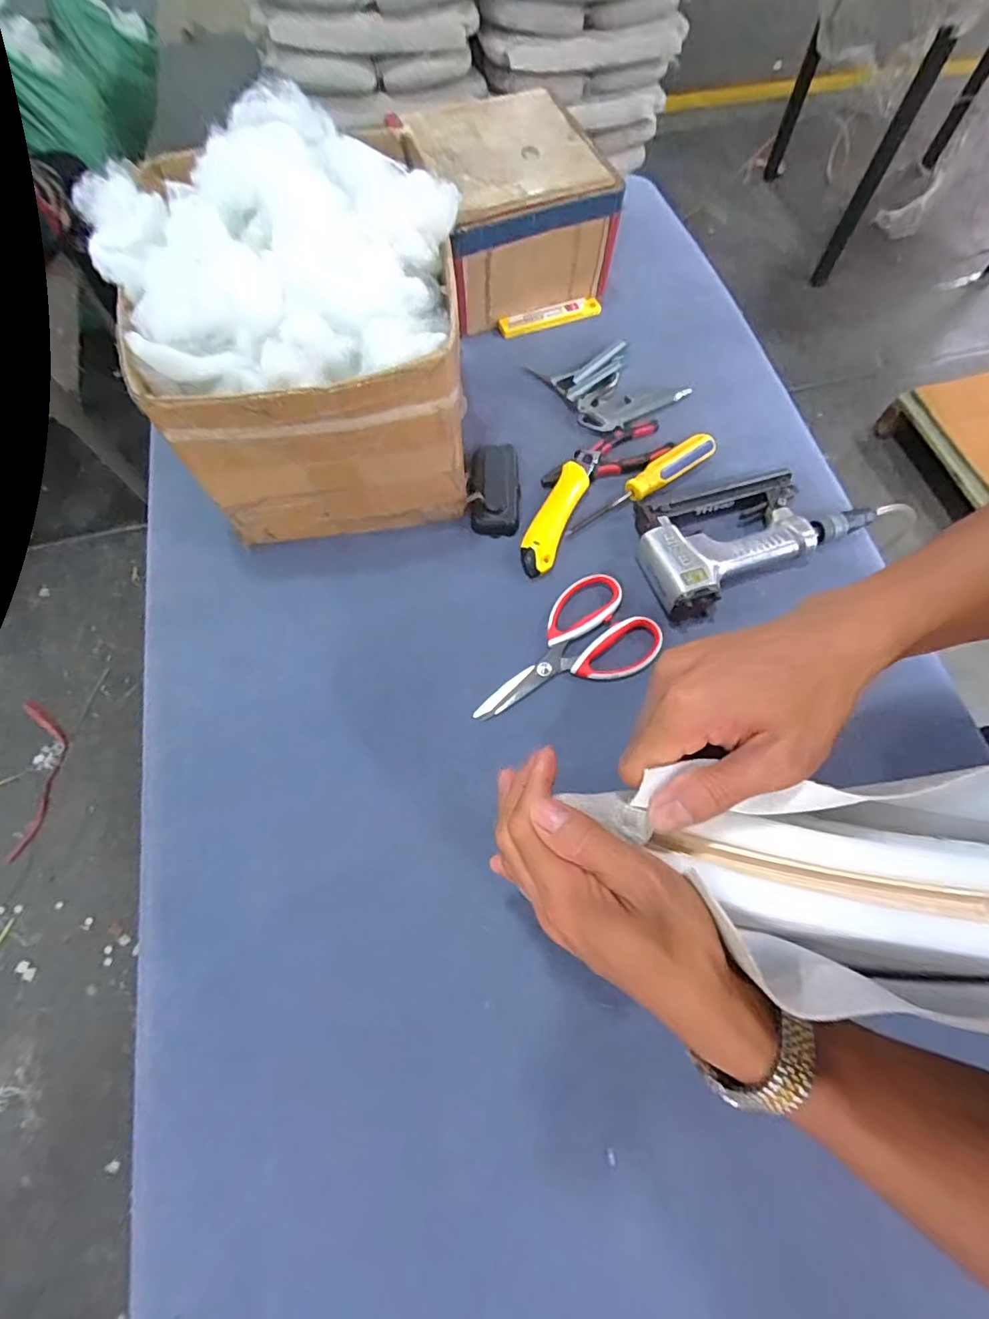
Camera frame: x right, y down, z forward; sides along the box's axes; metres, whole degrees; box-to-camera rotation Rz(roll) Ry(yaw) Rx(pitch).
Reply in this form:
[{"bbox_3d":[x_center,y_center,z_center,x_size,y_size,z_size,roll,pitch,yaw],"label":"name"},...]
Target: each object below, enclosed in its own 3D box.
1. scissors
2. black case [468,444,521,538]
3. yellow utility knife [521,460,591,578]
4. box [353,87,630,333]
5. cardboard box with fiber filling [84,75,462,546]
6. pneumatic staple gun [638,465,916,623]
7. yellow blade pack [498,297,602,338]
[{"bbox_3d":[0.064,-0.002,0.513,0.189,0.010,0.104,-34,72,-12],"label":"scissors"},{"bbox_3d":[0.000,-0.188,0.574,0.053,0.024,0.109,0,68,1],"label":"black case"},{"bbox_3d":[0.063,-0.150,0.564,0.037,0.016,0.139,22,70,9],"label":"yellow utility knife"},{"bbox_3d":[0.020,-0.550,0.658,0.201,0.125,0.206,-18,69,-7],"label":"box"},{"bbox_3d":[-0.169,-0.292,0.502,0.273,0.230,0.271,-10,68,-4],"label":"cardboard box with fiber filling"},{"bbox_3d":[0.283,-0.144,0.551,0.283,0.041,0.135,-20,69,-7],"label":"pneumatic staple gun"},{"bbox_3d":[0.072,-0.440,0.685,0.136,0.015,0.022,-20,69,-7],"label":"yellow blade pack"}]

